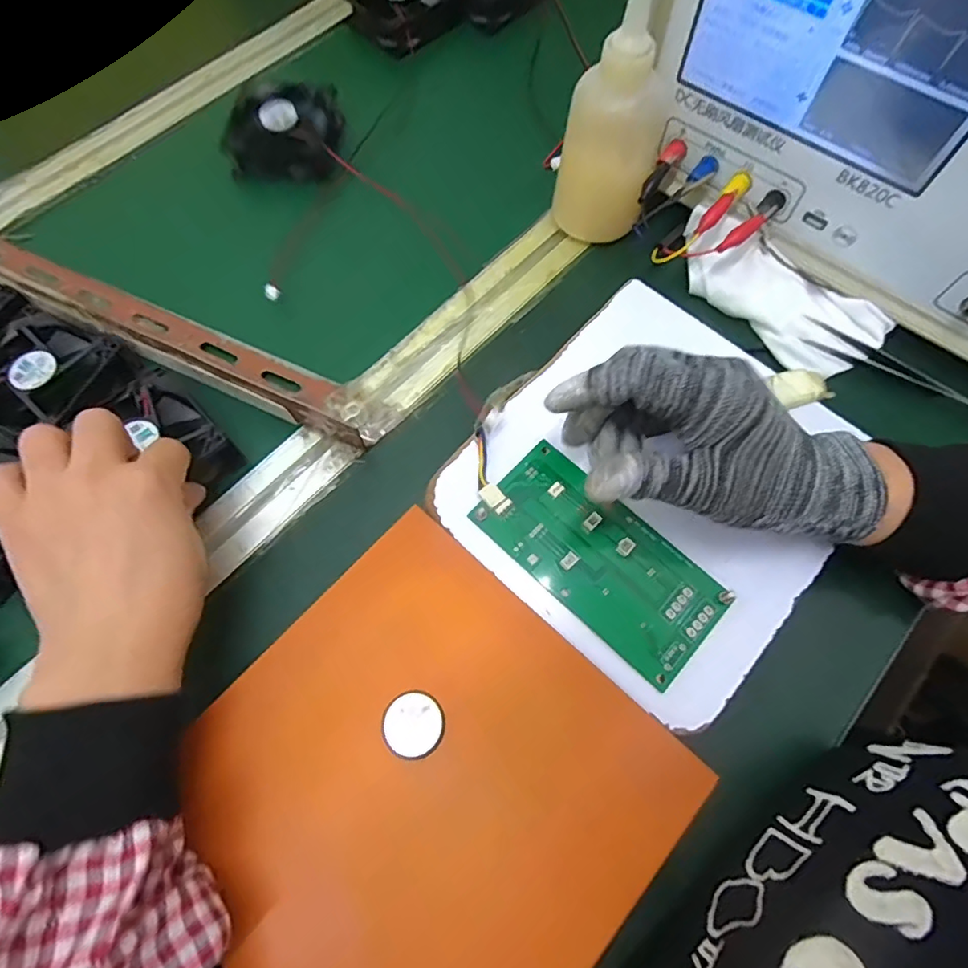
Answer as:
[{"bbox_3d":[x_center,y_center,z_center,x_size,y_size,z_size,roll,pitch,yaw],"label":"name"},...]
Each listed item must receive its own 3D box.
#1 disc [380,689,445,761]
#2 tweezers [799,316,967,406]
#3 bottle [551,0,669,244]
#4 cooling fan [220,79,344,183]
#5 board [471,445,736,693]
[{"bbox_3d":[-0.034,0.116,0.258,0.029,0.004,0.029,1,59,-2],"label":"disc"},{"bbox_3d":[0.261,-0.076,0.339,0.116,0.006,0.019,27,71,12],"label":"tweezers"},{"bbox_3d":[0.083,-0.233,0.338,0.065,0.150,0.063,13,69,8],"label":"bottle"},{"bbox_3d":[-0.164,-0.288,0.436,0.090,0.034,0.077,-3,67,1],"label":"cooling fan"},{"bbox_3d":[0.062,0.038,0.289,0.135,0.012,0.064,41,75,17],"label":"board"}]

